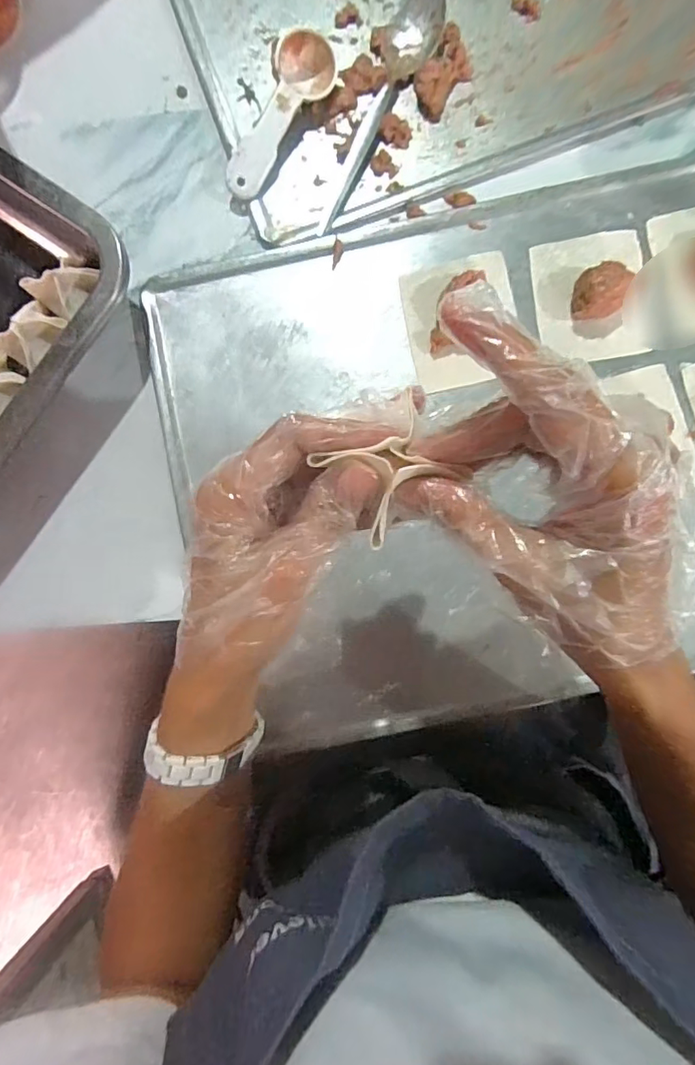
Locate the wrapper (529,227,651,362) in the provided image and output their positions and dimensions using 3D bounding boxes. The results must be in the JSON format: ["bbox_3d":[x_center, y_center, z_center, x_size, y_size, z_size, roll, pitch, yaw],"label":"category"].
[{"bbox_3d":[0.162,-0.159,0.340,0.070,0.025,0.084,-6,86,2],"label":"wrapper"}]

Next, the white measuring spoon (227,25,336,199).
[{"bbox_3d":[-0.047,-0.281,0.353,0.037,0.022,0.113,29,88,3],"label":"white measuring spoon"}]

